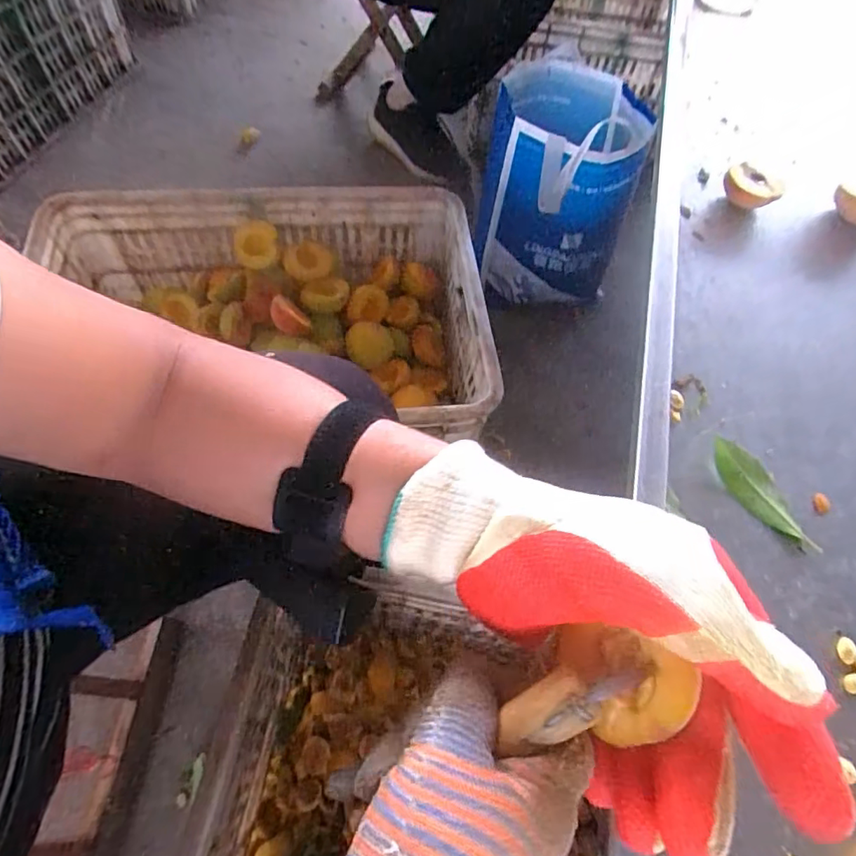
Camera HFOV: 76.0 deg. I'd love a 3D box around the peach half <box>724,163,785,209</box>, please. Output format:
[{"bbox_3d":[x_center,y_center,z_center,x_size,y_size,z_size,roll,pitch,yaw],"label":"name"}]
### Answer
[{"bbox_3d":[0.339,-0.250,0.578,0.057,0.037,0.047,39,64,13],"label":"peach half"}]

